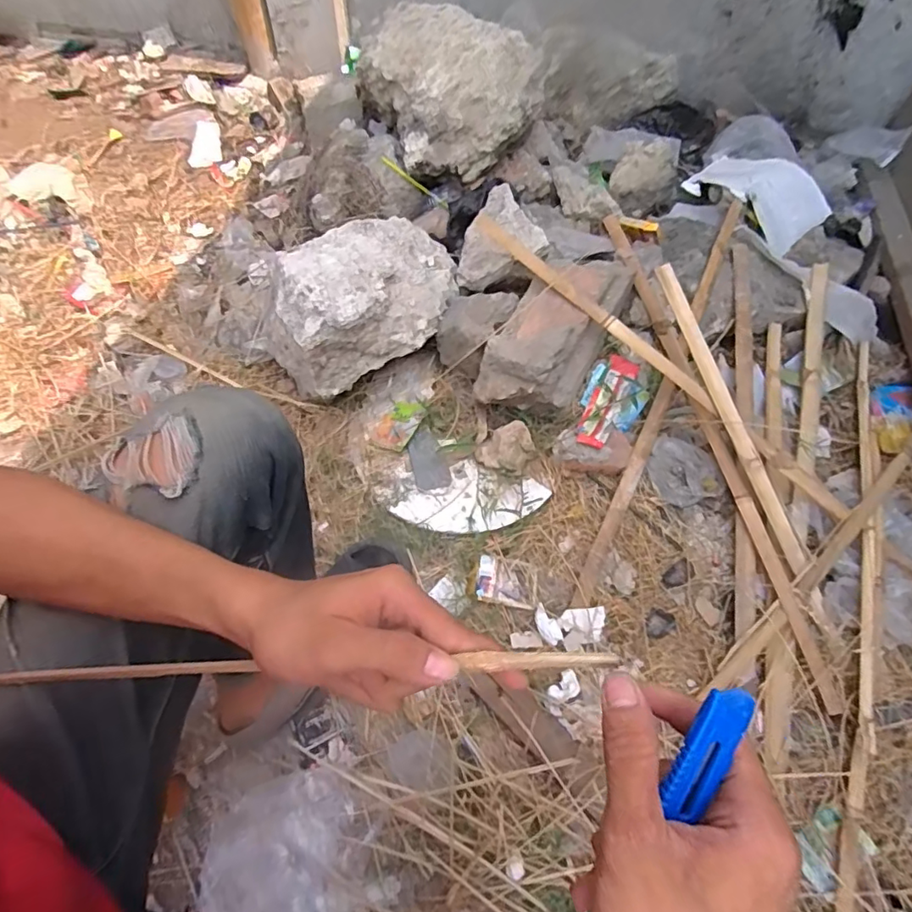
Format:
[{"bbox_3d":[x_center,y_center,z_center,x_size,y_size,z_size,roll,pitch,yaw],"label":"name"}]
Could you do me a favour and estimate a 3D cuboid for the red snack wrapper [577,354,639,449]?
[{"bbox_3d":[0.264,-0.095,0.955,0.051,0.029,0.211,26,63,13],"label":"red snack wrapper"}]

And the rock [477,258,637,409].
[{"bbox_3d":[0.172,-0.214,0.928,0.150,0.102,0.331,30,64,15],"label":"rock"}]

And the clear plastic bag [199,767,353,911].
[{"bbox_3d":[-0.202,0.490,0.637,0.166,0.066,0.192,-14,62,-9],"label":"clear plastic bag"}]

